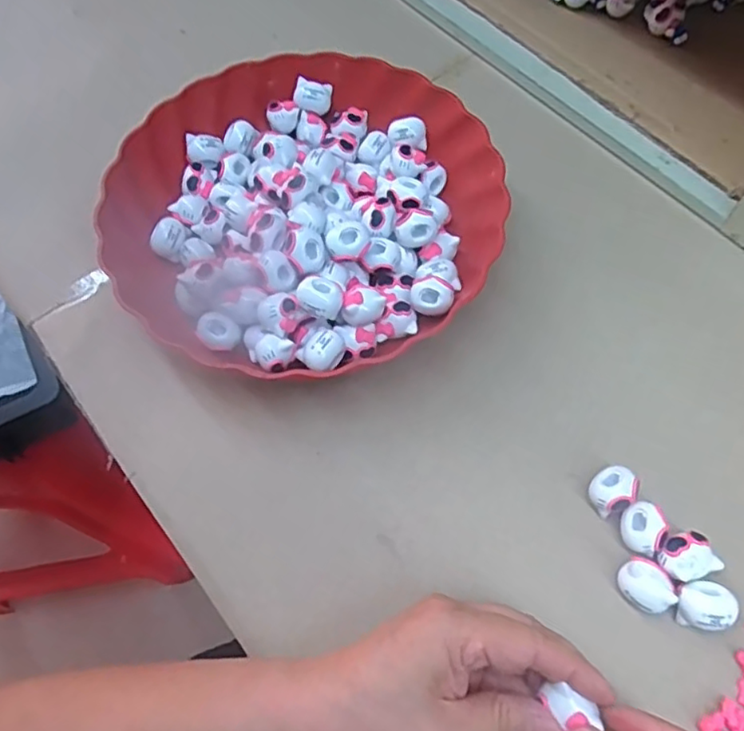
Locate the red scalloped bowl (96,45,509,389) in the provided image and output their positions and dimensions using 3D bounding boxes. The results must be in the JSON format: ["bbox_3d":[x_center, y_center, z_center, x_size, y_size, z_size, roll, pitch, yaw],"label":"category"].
[{"bbox_3d":[-0.045,-0.104,0.395,0.236,0.047,0.234,0,64,1],"label":"red scalloped bowl"}]

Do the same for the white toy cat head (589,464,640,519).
[{"bbox_3d":[0.127,0.067,0.326,0.021,0.019,0.023,0,64,1],"label":"white toy cat head"}]

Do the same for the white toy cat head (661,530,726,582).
[{"bbox_3d":[0.158,0.096,0.309,0.026,0.015,0.023,-14,65,-5],"label":"white toy cat head"}]

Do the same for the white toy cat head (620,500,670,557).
[{"bbox_3d":[0.138,0.084,0.316,0.021,0.017,0.025,-19,65,-8],"label":"white toy cat head"}]

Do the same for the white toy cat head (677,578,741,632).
[{"bbox_3d":[0.162,0.117,0.301,0.024,0.016,0.022,-1,64,1],"label":"white toy cat head"}]

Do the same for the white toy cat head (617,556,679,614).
[{"bbox_3d":[0.135,0.110,0.307,0.023,0.018,0.025,0,64,1],"label":"white toy cat head"}]

